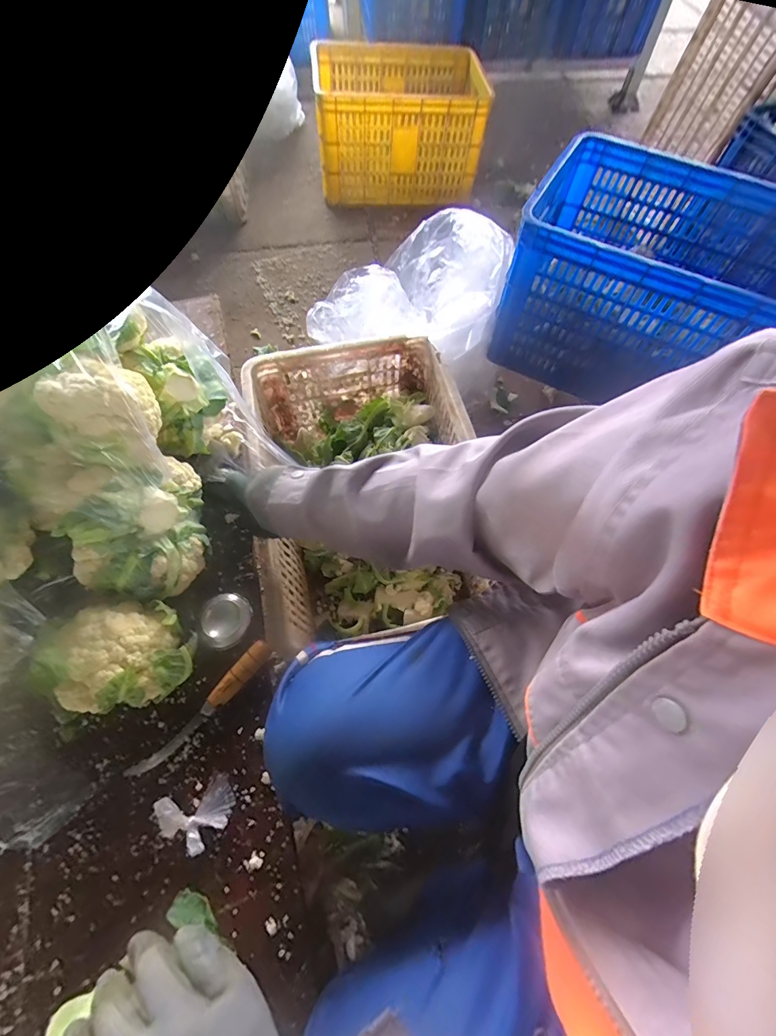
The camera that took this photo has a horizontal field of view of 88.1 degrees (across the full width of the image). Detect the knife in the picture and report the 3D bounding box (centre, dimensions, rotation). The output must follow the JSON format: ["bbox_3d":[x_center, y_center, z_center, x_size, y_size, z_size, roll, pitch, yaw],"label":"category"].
[{"bbox_3d":[-0.211,0.220,0.461,0.026,0.021,0.190,40,72,16],"label":"knife"}]

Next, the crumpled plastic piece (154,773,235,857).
[{"bbox_3d":[-0.201,0.315,0.422,0.071,0.022,0.059,-19,68,-8],"label":"crumpled plastic piece"}]

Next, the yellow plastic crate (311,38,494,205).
[{"bbox_3d":[0.045,-1.375,1.388,0.561,0.286,0.415,-5,66,-2],"label":"yellow plastic crate"}]

